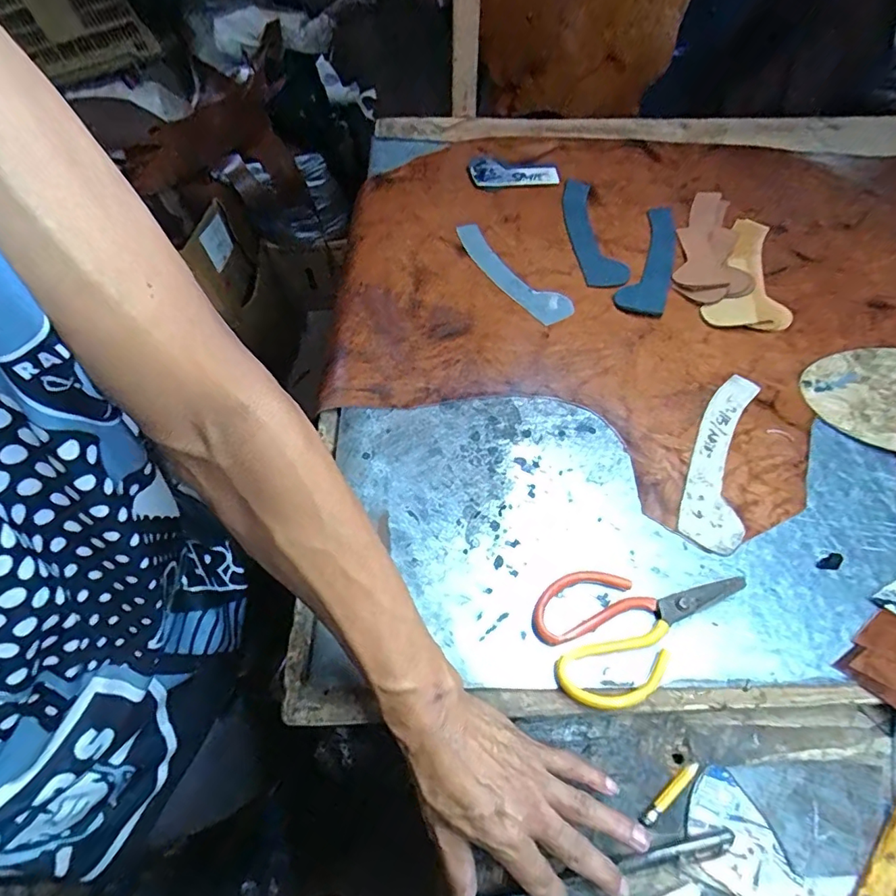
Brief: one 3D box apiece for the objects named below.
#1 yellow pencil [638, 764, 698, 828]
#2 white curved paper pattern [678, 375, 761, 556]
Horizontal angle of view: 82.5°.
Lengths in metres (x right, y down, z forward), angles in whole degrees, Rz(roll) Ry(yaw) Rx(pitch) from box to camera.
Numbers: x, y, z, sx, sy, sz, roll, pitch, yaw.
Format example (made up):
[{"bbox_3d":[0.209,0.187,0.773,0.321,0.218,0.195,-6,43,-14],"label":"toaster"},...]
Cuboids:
[{"bbox_3d":[0.163,0.254,0.375,0.057,0.005,0.008,-34,67,-16],"label":"yellow pencil"},{"bbox_3d":[0.269,0.006,0.503,0.055,0.006,0.205,18,64,10],"label":"white curved paper pattern"}]

